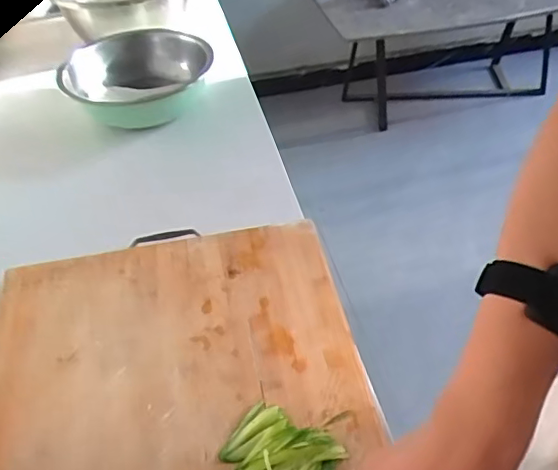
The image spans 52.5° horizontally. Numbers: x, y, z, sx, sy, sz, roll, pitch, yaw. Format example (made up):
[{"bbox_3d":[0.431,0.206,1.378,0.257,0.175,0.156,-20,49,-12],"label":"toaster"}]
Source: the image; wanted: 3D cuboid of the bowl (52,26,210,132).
[{"bbox_3d":[-0.217,-0.243,0.882,0.217,0.092,0.177,-12,47,-9],"label":"bowl"}]

